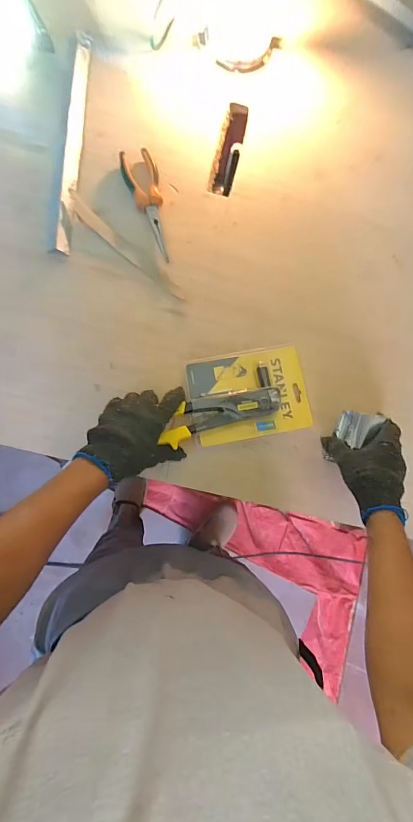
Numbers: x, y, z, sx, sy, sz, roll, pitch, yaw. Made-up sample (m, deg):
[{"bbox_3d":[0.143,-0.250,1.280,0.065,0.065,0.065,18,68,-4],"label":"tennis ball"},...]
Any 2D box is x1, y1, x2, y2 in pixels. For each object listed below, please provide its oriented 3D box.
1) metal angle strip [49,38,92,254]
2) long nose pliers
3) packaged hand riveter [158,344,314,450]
[{"bbox_3d":[-0.217,-0.435,0.615,0.028,0.012,0.375,5,82,-5],"label":"metal angle strip"},{"bbox_3d":[-0.086,-0.338,0.610,0.054,0.019,0.188,-22,85,-8],"label":"long nose pliers"},{"bbox_3d":[0.048,-0.024,0.582,0.221,0.045,0.136,-10,84,-6],"label":"packaged hand riveter"}]

